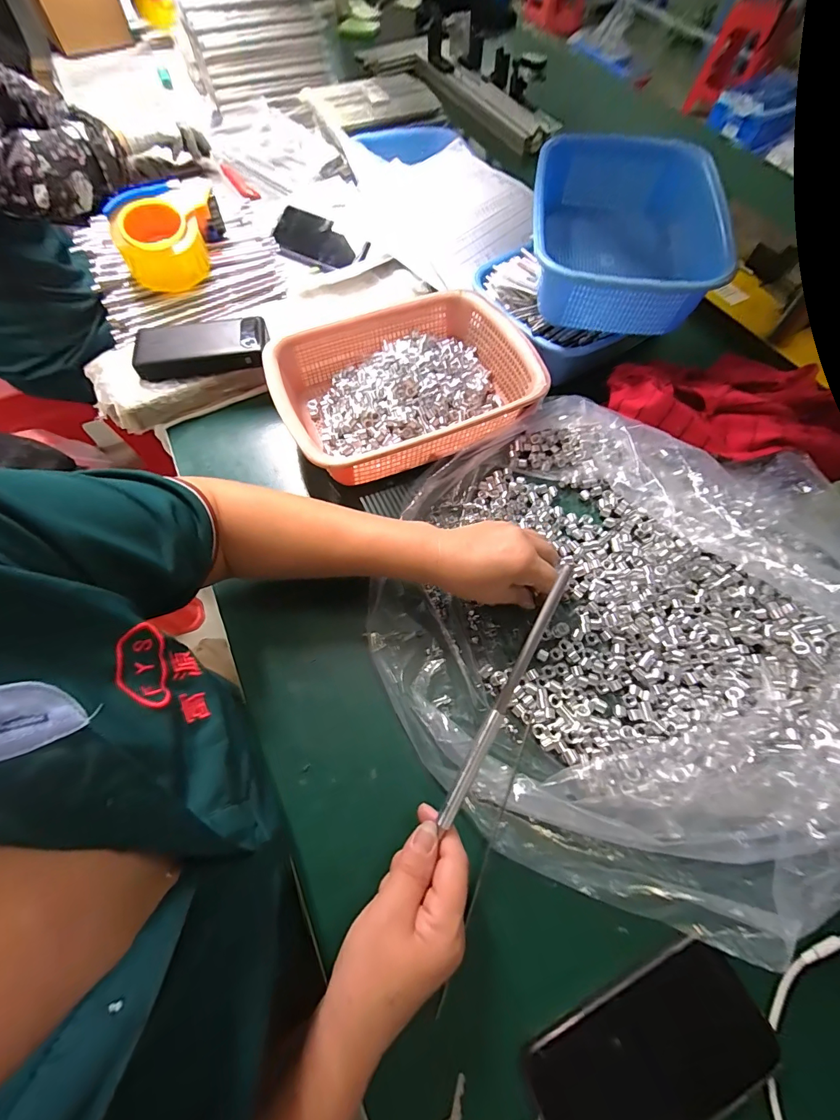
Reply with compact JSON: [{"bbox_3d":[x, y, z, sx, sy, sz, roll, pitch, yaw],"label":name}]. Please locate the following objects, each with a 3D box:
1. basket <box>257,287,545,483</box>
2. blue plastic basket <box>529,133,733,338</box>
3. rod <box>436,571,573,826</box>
[{"bbox_3d":[-0.014,-0.206,0.491,0.287,0.073,0.209,-21,67,-8],"label":"basket"},{"bbox_3d":[0.233,-0.386,0.493,0.184,0.088,0.263,8,65,3],"label":"blue plastic basket"},{"bbox_3d":[0.059,0.097,0.287,0.009,0.007,0.201,27,90,13],"label":"rod"}]

